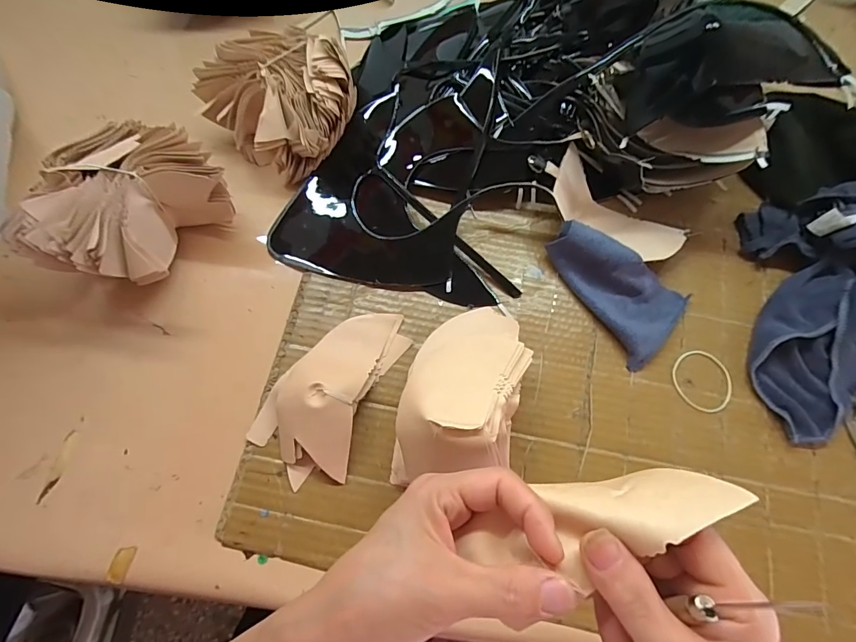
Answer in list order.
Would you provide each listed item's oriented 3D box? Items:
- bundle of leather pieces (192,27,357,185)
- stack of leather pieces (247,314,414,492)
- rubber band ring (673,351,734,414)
[{"bbox_3d":[-0.146,-0.226,0.436,0.150,0.085,0.125,40,74,12],"label":"bundle of leather pieces"},{"bbox_3d":[-0.080,0.054,0.359,0.087,0.038,0.160,30,73,9],"label":"stack of leather pieces"},{"bbox_3d":[0.257,0.056,0.387,0.054,0.004,0.058,0,70,-1],"label":"rubber band ring"}]

